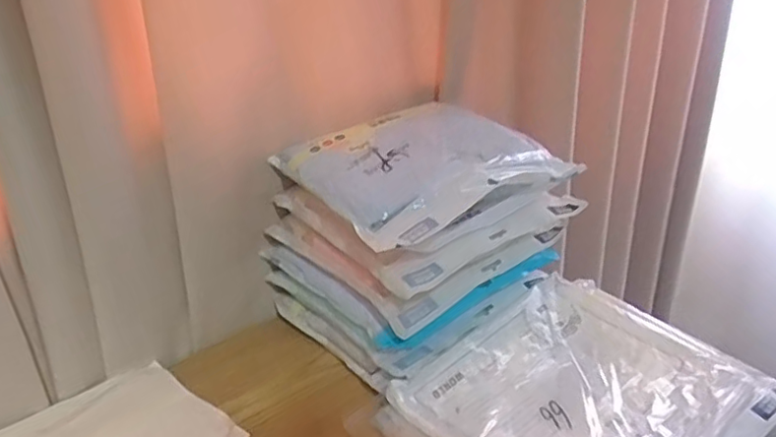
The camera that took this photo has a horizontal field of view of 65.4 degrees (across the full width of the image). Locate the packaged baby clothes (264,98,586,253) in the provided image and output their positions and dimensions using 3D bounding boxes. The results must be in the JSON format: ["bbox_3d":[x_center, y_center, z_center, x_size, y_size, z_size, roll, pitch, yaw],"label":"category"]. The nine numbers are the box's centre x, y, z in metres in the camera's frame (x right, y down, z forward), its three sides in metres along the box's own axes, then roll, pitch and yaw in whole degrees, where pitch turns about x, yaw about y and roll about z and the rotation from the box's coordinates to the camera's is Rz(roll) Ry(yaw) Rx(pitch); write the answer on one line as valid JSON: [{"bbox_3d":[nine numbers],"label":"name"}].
[{"bbox_3d":[0.035,-0.072,0.705,0.268,0.063,0.255,-20,30,-33],"label":"packaged baby clothes"}]

